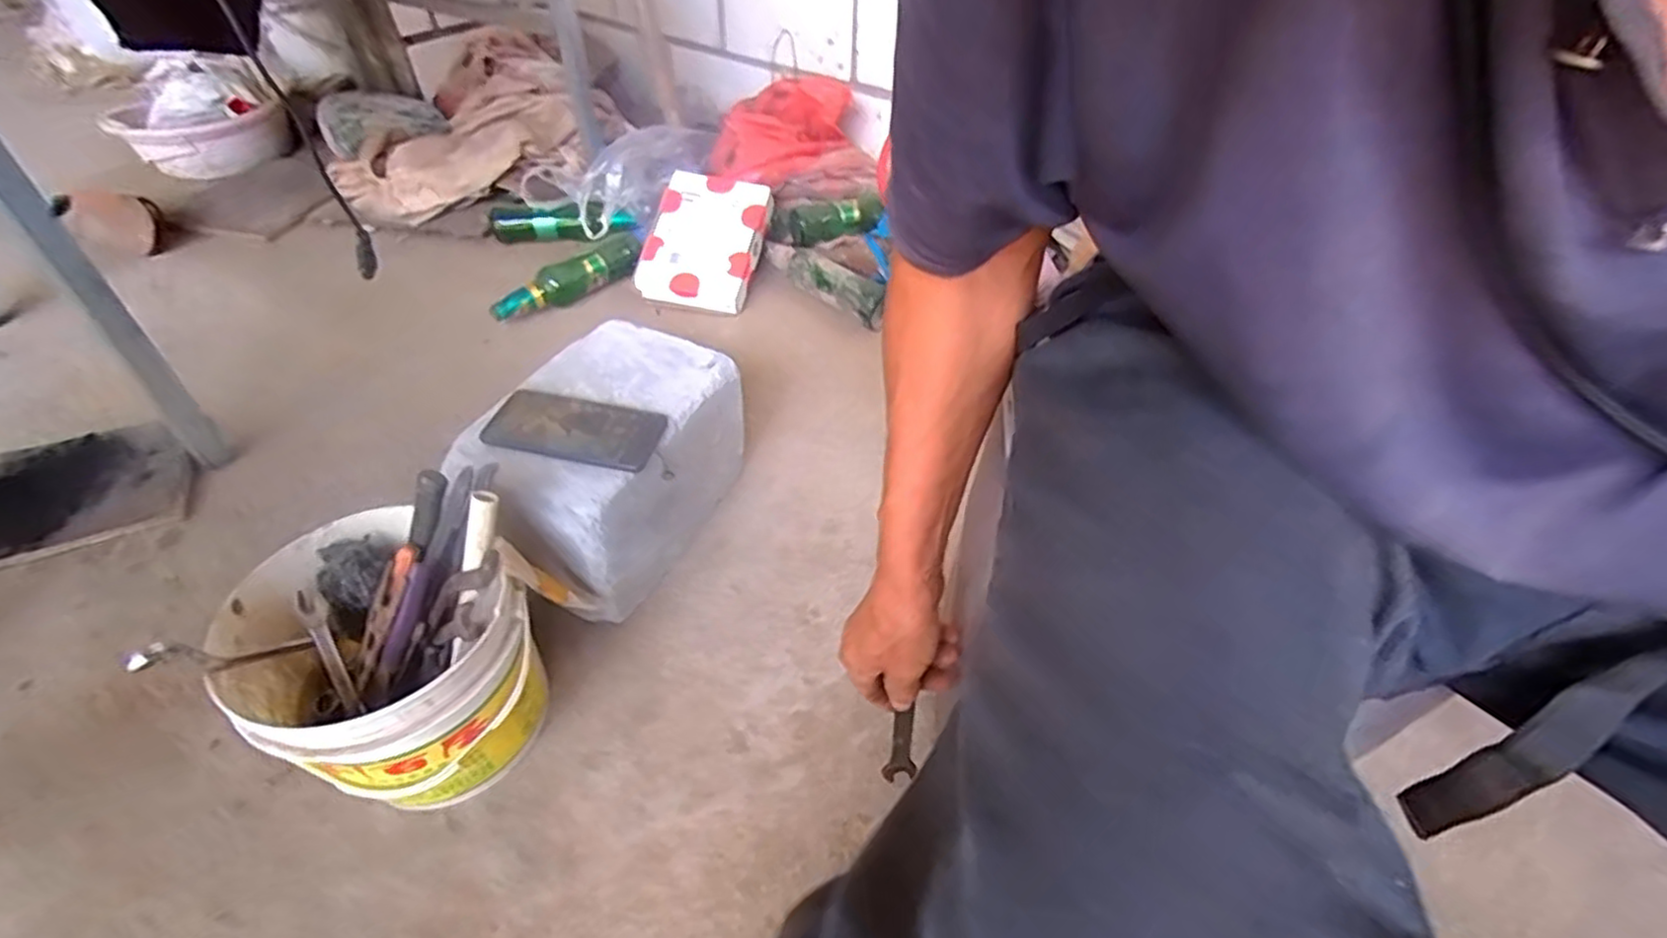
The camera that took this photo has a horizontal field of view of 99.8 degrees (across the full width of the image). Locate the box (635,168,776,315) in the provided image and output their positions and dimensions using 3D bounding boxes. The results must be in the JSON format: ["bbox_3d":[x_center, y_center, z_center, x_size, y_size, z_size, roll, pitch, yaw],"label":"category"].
[{"bbox_3d":[-0.225,-0.391,1.197,0.202,0.035,0.234,12,81,1],"label":"box"}]

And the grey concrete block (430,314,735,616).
[{"bbox_3d":[-0.249,-0.002,0.788,0.185,0.182,0.301,20,49,17],"label":"grey concrete block"}]

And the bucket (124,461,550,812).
[{"bbox_3d":[-0.360,0.156,0.587,0.204,0.233,0.195,1,46,-1],"label":"bucket"}]

